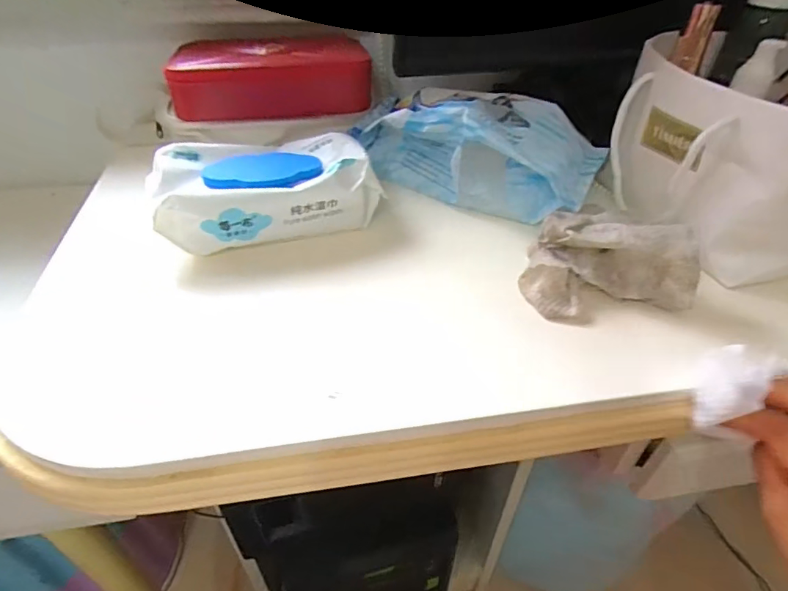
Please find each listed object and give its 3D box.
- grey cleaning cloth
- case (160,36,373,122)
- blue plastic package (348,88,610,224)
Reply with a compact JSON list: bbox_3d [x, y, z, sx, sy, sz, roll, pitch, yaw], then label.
[{"bbox_3d":[0.146,-0.026,0.354,0.106,0.052,0.091,-9,43,-8],"label":"grey cleaning cloth"},{"bbox_3d":[-0.124,-0.222,0.503,0.203,0.070,0.065,-16,44,-15],"label":"case"},{"bbox_3d":[0.073,-0.145,0.458,0.225,0.078,0.097,18,46,20],"label":"blue plastic package"}]

